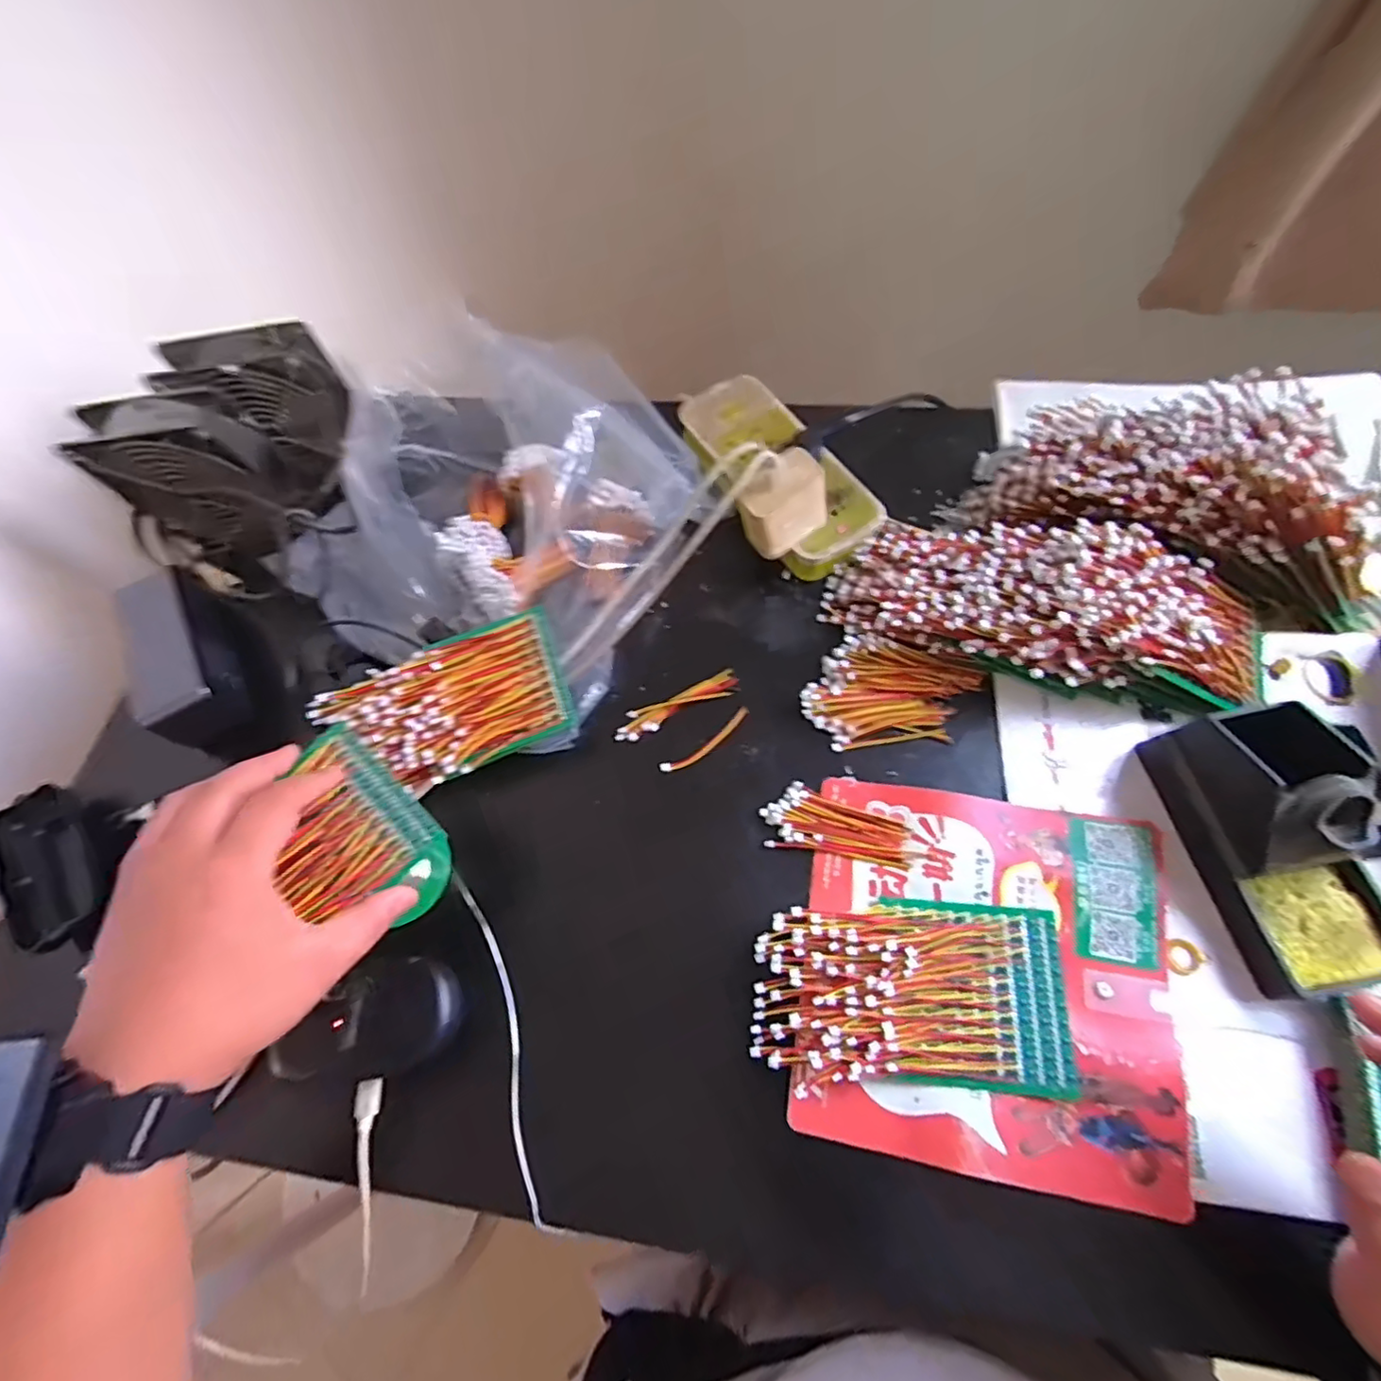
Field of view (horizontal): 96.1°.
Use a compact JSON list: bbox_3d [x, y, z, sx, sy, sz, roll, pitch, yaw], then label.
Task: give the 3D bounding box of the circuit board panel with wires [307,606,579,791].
[{"bbox_3d":[-0.163,0.012,0.417,0.159,0.018,0.092,-23,67,-6],"label":"circuit board panel with wires"}]

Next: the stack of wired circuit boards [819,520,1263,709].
[{"bbox_3d":[0.233,-0.056,0.407,0.280,0.087,0.101,14,67,17],"label":"stack of wired circuit boards"}]

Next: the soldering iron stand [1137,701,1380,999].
[{"bbox_3d":[0.328,0.079,0.333,0.072,0.071,0.146,-11,65,0],"label":"soldering iron stand"}]

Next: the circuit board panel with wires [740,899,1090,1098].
[{"bbox_3d":[0.122,0.170,0.348,0.167,0.024,0.093,-3,66,3],"label":"circuit board panel with wires"}]

